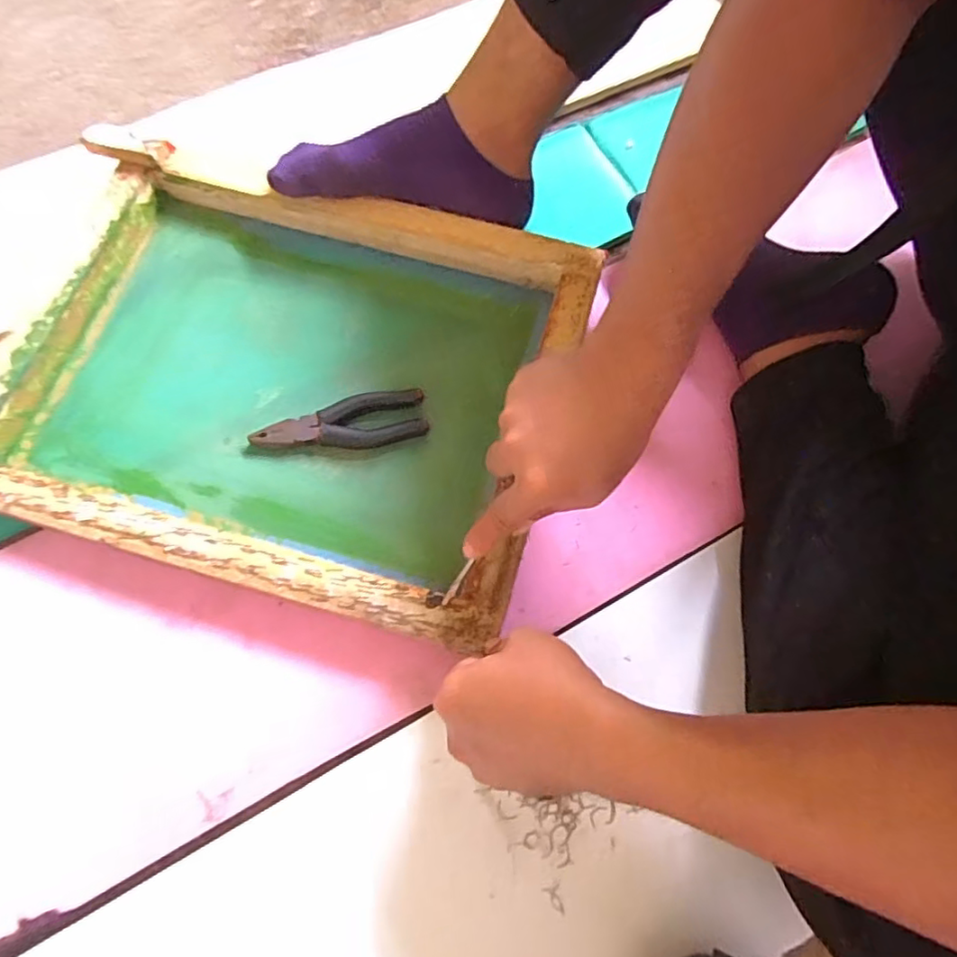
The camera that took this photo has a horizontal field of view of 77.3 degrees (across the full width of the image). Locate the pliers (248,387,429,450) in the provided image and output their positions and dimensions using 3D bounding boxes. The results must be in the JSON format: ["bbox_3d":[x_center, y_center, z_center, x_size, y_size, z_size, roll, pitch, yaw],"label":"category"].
[{"bbox_3d":[-0.118,-0.045,0.515,0.144,0.012,0.048,-13,71,-5],"label":"pliers"}]

